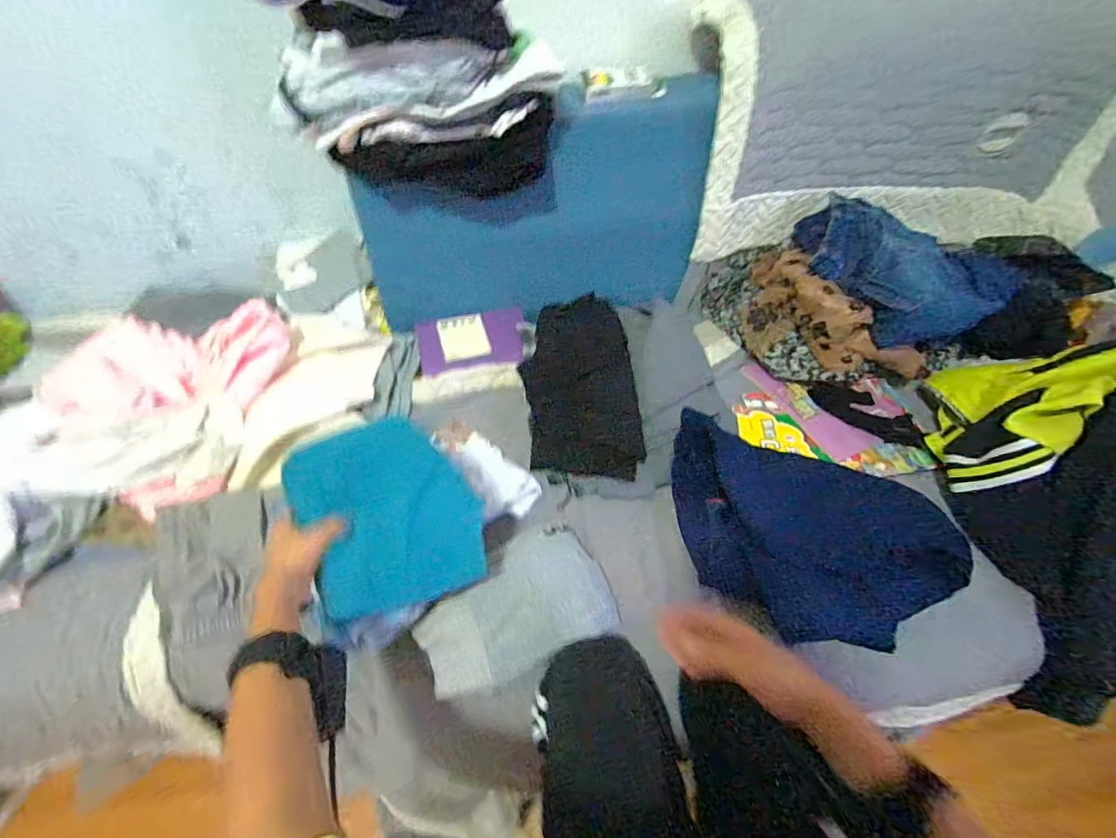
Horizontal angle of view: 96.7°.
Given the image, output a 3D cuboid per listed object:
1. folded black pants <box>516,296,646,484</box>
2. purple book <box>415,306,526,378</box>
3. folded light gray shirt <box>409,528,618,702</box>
[{"bbox_3d":[0.033,-0.053,0.747,0.160,0.072,0.288,-6,53,-5],"label":"folded black pants"},{"bbox_3d":[-0.142,-0.134,0.837,0.181,0.016,0.137,-12,54,-10],"label":"purple book"},{"bbox_3d":[-0.045,0.214,0.567,0.212,0.062,0.128,-19,55,-14],"label":"folded light gray shirt"}]

